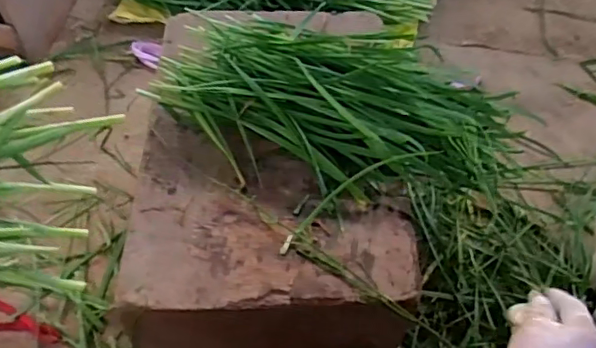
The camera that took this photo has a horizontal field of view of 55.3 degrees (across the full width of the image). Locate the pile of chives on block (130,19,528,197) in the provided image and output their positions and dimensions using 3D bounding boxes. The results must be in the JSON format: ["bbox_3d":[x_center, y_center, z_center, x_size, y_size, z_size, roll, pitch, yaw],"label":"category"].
[{"bbox_3d":[0.051,-0.078,0.635,0.398,0.094,0.178,10,54,6],"label":"pile of chives on block"}]

